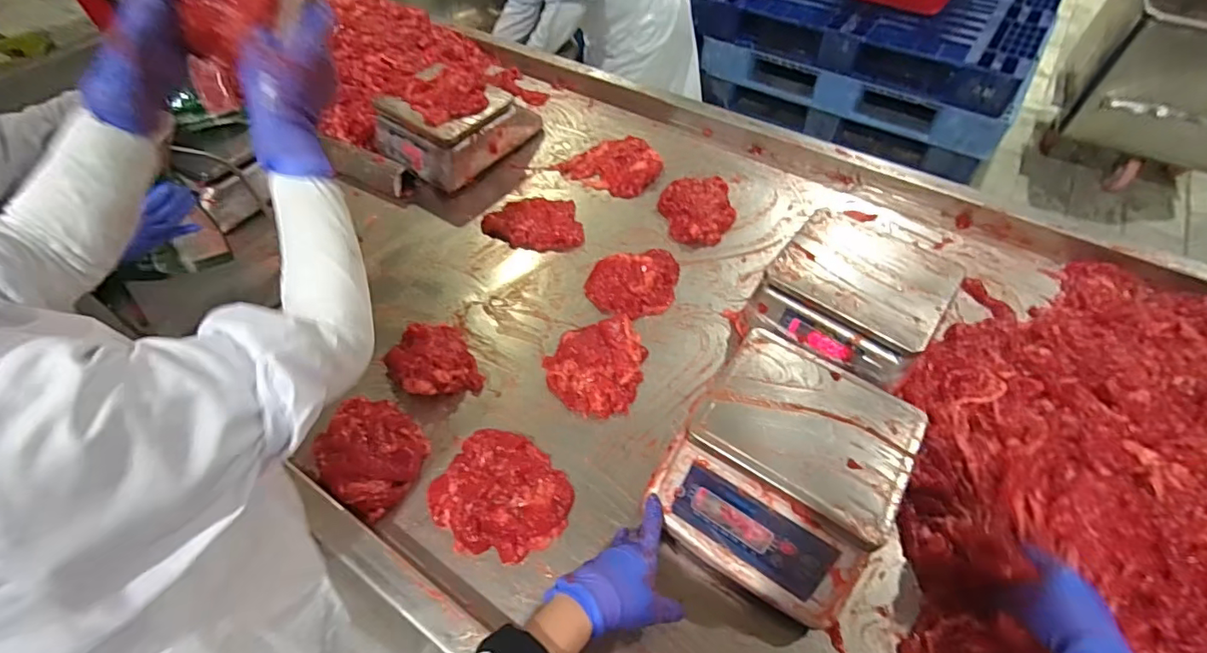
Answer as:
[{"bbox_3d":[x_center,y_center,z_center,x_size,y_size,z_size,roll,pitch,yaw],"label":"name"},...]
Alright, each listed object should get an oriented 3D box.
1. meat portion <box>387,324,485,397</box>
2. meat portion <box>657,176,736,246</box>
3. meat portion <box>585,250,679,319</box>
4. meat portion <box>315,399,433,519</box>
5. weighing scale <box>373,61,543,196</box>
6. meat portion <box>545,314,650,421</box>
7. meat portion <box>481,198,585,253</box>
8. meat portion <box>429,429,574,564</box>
[{"bbox_3d":[-0.243,0.054,0.745,0.108,0.060,0.116,-29,58,-18],"label":"meat portion"},{"bbox_3d":[0.173,-0.218,0.961,0.132,0.032,0.135,0,53,2],"label":"meat portion"},{"bbox_3d":[0.055,-0.073,0.860,0.164,0.039,0.119,-15,54,-9],"label":"meat portion"},{"bbox_3d":[-0.300,0.156,0.670,0.151,0.037,0.125,31,60,23],"label":"meat portion"},{"bbox_3d":[-0.303,-0.420,1.085,0.233,0.122,0.289,36,62,25],"label":"weighing scale"},{"bbox_3d":[-0.009,0.047,0.761,0.134,0.031,0.167,15,55,13],"label":"meat portion"},{"bbox_3d":[-0.128,-0.182,0.939,0.176,0.042,0.106,-9,54,-5],"label":"meat portion"},{"bbox_3d":[-0.127,0.206,0.640,0.163,0.032,0.142,38,63,26],"label":"meat portion"}]

